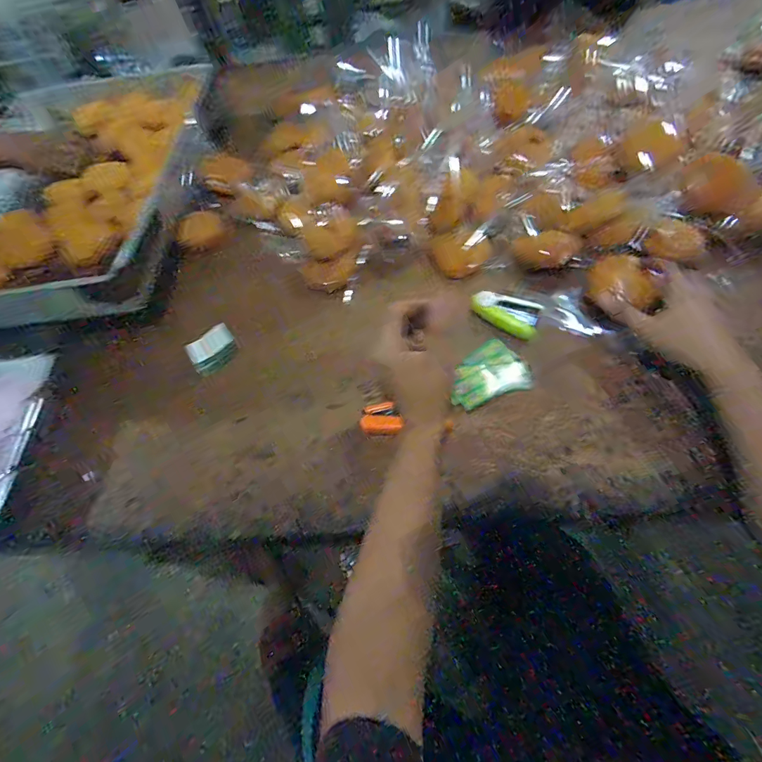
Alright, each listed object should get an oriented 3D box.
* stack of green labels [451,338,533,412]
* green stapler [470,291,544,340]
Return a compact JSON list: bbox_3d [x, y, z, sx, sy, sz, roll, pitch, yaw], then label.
[{"bbox_3d":[0.128,-0.011,0.490,0.104,0.017,0.071,-23,58,-4],"label":"stack of green labels"},{"bbox_3d":[0.162,-0.090,0.529,0.088,0.018,0.047,28,94,16],"label":"green stapler"}]

